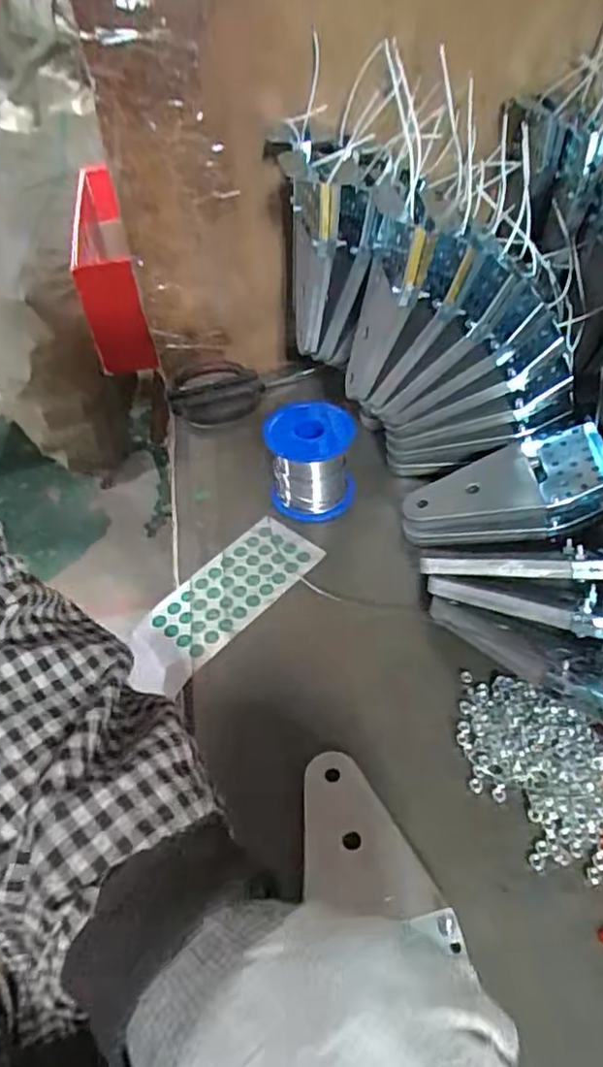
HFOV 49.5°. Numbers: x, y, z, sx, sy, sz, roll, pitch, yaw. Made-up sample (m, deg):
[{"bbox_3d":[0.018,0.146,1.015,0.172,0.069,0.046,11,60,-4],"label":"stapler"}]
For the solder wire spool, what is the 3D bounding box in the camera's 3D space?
[{"bbox_3d":[0.007,-0.054,0.484,0.064,0.065,0.060,-4,47,0],"label":"solder wire spool"}]

